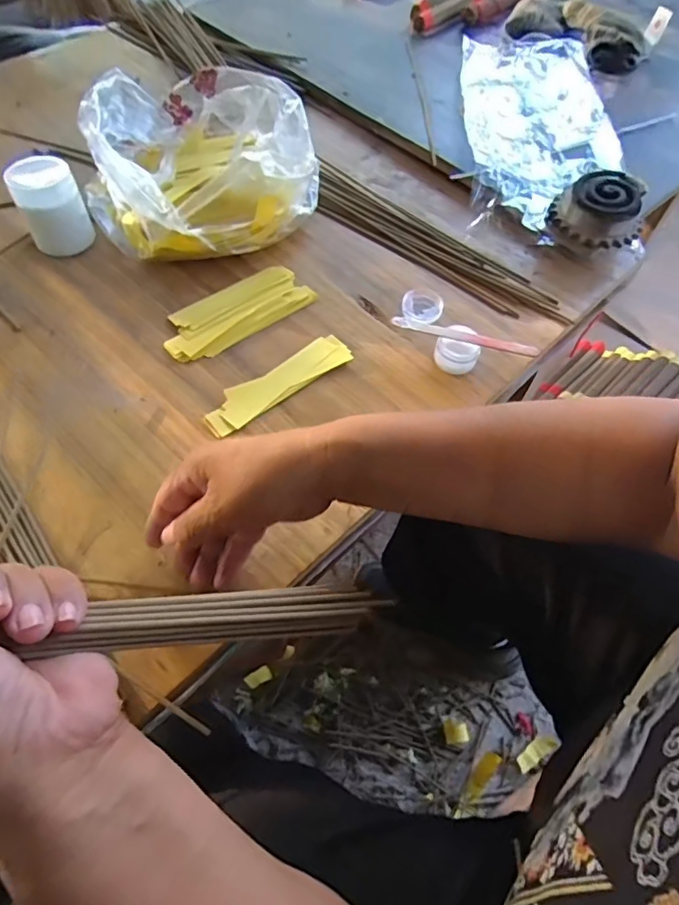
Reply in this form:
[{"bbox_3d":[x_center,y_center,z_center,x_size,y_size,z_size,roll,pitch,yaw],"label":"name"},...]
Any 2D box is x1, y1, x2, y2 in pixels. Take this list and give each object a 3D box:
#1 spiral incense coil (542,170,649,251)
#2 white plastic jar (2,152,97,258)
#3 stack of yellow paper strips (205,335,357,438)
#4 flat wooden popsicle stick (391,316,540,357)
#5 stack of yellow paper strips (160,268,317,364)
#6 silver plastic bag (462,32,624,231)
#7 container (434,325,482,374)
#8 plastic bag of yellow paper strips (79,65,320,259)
[{"bbox_3d":[0.255,-0.241,0.515,0.086,0.035,0.069,25,61,11],"label":"spiral incense coil"},{"bbox_3d":[-0.268,-0.229,0.491,0.055,0.067,0.051,1,59,-2],"label":"white plastic jar"},{"bbox_3d":[-0.050,-0.058,0.435,0.135,0.005,0.034,-34,67,-21],"label":"stack of yellow paper strips"},{"bbox_3d":[0.105,-0.098,0.440,0.122,0.008,0.010,13,59,4],"label":"flat wooden popsicle stick"},{"bbox_3d":[-0.092,-0.127,0.473,0.138,0.008,0.056,-34,67,-21],"label":"stack of yellow paper strips"},{"bbox_3d":[0.231,-0.388,0.610,0.170,0.025,0.351,7,59,1],"label":"silver plastic bag"},{"bbox_3d":[0.101,-0.088,0.450,0.036,0.024,0.034,1,59,-2],"label":"container"},{"bbox_3d":[-0.137,-0.291,0.521,0.222,0.082,0.226,-19,62,-14],"label":"plastic bag of yellow paper strips"}]

